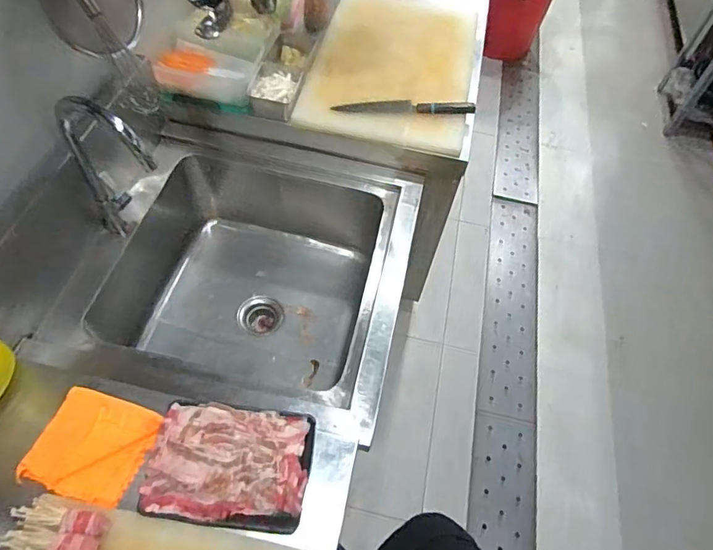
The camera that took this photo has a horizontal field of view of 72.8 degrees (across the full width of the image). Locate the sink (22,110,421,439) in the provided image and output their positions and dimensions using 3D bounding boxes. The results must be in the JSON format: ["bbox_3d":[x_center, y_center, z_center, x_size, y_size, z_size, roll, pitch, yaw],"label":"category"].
[{"bbox_3d":[-0.220,0.037,1.095,0.613,0.300,0.662,12,57,4],"label":"sink"}]

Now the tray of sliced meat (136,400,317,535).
[{"bbox_3d":[-0.178,0.266,0.687,0.218,0.025,0.159,7,57,0],"label":"tray of sliced meat"}]

